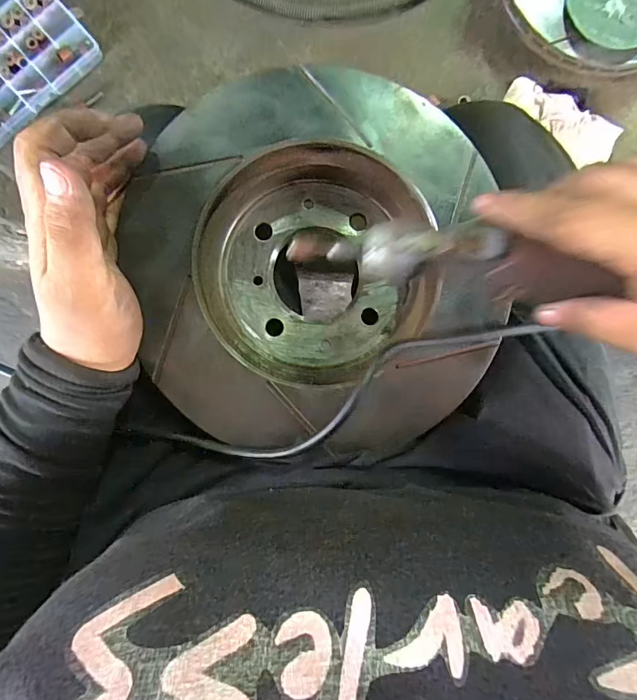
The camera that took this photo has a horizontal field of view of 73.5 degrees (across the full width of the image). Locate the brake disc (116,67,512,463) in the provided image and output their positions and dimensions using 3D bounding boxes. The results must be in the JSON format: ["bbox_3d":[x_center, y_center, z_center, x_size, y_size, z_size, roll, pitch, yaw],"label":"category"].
[{"bbox_3d":[-0.003,-0.055,0.290,0.227,0.050,0.242,0,93,-2],"label":"brake disc"}]

